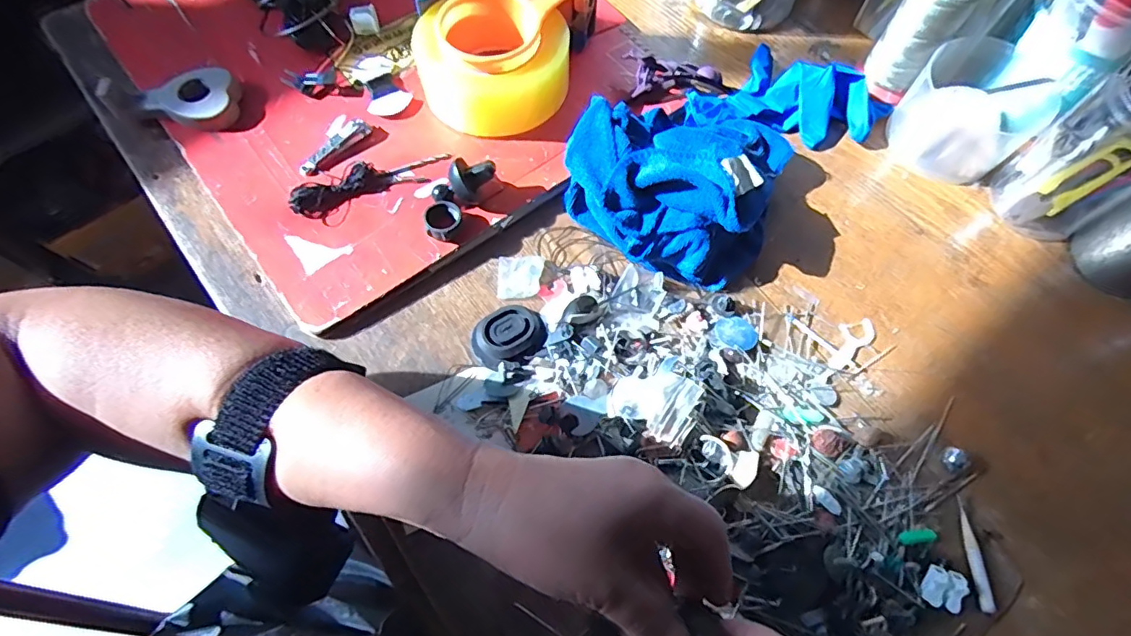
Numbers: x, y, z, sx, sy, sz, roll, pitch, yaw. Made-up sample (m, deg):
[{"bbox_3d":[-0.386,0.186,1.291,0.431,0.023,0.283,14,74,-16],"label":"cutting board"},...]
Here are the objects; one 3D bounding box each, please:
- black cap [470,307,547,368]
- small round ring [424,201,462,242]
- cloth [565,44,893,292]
[{"bbox_3d":[-0.037,0.013,0.370,0.050,0.019,0.040,-26,69,-13],"label":"black cap"},{"bbox_3d":[-0.088,-0.072,0.391,0.025,0.015,0.027,1,65,-1],"label":"small round ring"},{"bbox_3d":[0.136,-0.148,0.422,0.283,0.070,0.153,-40,72,-18],"label":"cloth"}]

